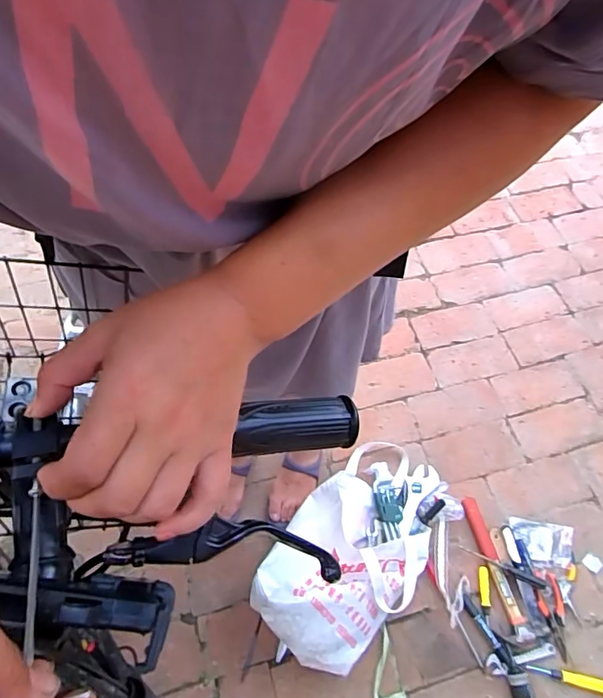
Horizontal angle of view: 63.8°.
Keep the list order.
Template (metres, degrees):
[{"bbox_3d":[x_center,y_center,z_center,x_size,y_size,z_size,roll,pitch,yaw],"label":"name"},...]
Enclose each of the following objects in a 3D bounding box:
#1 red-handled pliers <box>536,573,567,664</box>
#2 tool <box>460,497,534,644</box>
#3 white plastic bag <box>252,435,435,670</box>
[{"bbox_3d":[0.522,0.550,0.999,0.054,0.025,0.151,-2,58,-3],"label":"red-handled pliers"},{"bbox_3d":[0.417,0.468,1.047,0.038,0.021,0.287,-11,59,-9],"label":"tool"},{"bbox_3d":[0.124,0.387,0.991,0.275,0.206,0.478,36,66,16],"label":"white plastic bag"}]

